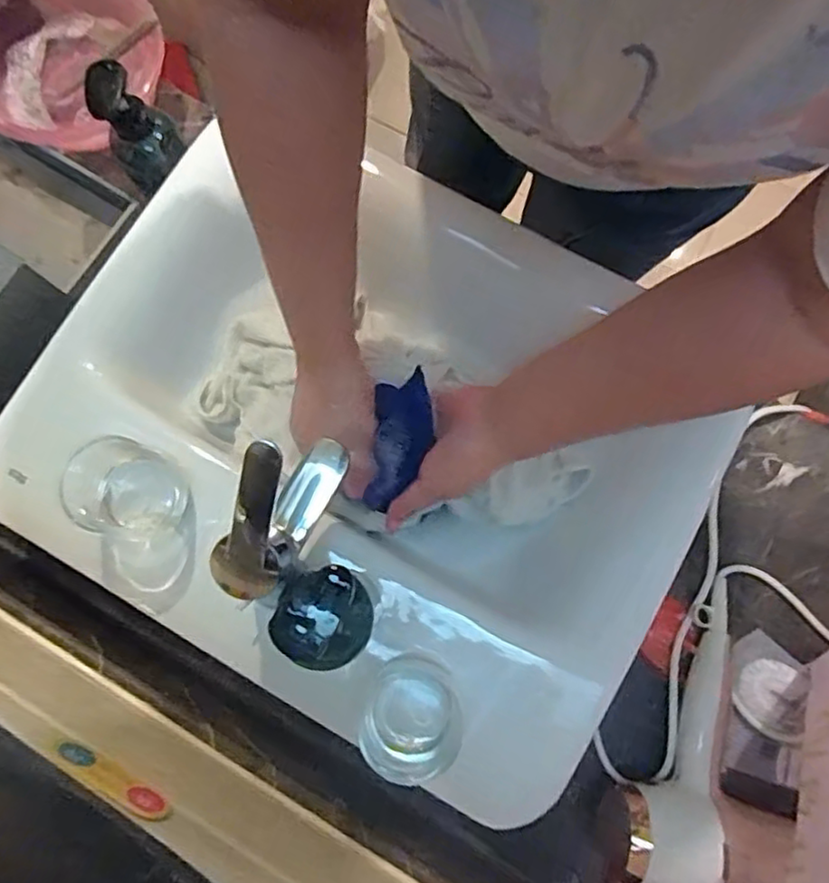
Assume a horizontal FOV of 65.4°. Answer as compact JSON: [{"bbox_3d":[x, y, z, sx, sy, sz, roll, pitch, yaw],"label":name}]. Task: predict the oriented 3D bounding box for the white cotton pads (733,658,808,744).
[{"bbox_3d":[0.320,0.229,0.574,0.066,0.017,0.063,23,80,5],"label":"white cotton pads"}]

